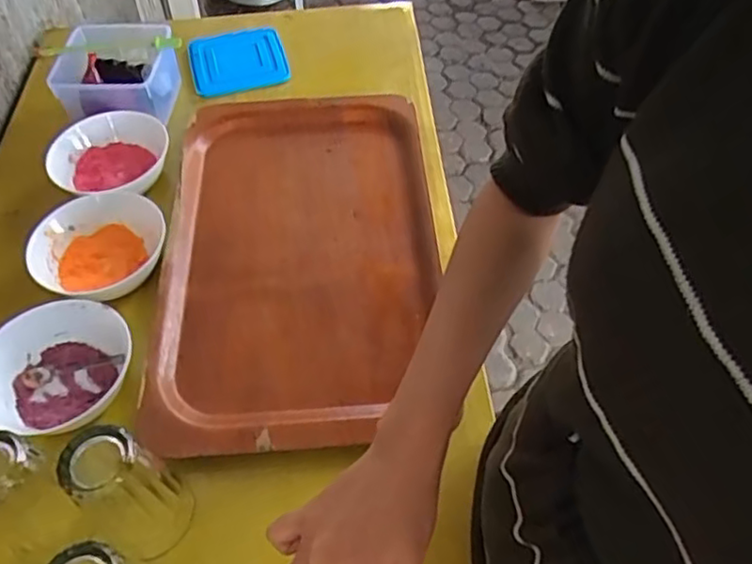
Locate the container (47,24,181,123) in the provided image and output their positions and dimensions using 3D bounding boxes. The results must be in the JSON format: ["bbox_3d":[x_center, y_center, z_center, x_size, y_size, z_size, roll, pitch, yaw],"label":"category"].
[{"bbox_3d":[-0.344,-0.279,0.872,0.143,0.075,0.127,-6,52,-5],"label":"container"}]

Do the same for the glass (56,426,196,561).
[{"bbox_3d":[-0.195,0.163,0.513,0.064,0.111,0.066,30,58,21],"label":"glass"}]

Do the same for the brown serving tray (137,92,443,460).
[{"bbox_3d":[-0.087,-0.049,0.746,0.298,0.017,0.502,-2,52,-2],"label":"brown serving tray"}]

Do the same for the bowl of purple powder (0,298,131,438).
[{"bbox_3d":[-0.306,0.086,0.630,0.125,0.050,0.142,23,56,17],"label":"bowl of purple powder"}]

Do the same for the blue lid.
[{"bbox_3d":[-0.207,-0.333,0.968,0.138,0.008,0.139,-12,53,-10],"label":"blue lid"}]

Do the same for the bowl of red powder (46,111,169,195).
[{"bbox_3d":[-0.333,-0.147,0.815,0.140,0.053,0.142,0,52,0],"label":"bowl of red powder"}]

